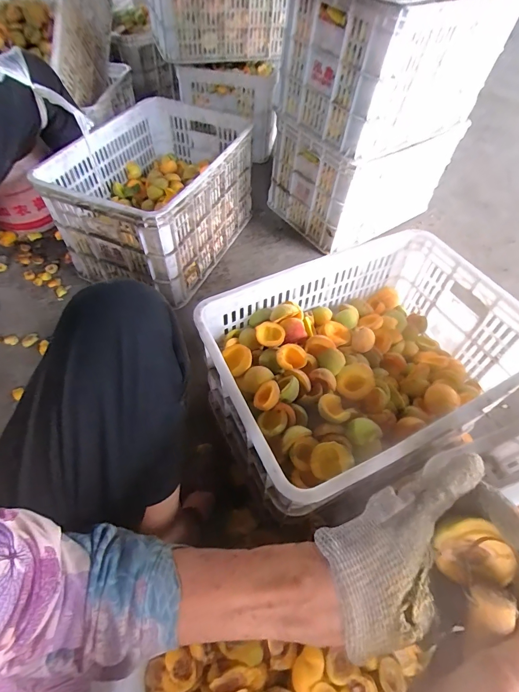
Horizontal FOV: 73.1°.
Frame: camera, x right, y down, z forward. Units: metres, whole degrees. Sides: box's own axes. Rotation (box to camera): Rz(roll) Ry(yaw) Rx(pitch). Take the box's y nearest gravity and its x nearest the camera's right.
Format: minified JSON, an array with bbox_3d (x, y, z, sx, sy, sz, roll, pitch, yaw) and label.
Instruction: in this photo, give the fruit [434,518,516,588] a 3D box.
[{"bbox_3d":[0.132,0.129,0.216,0.035,0.030,0.033,0,59,-3],"label":"fruit"}]

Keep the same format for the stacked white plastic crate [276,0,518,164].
[{"bbox_3d":[0.302,-0.688,0.847,0.449,0.263,0.331,-25,60,-19],"label":"stacked white plastic crate"}]

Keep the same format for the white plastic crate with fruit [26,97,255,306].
[{"bbox_3d":[-0.260,-0.425,0.976,0.351,0.263,0.539,21,57,12],"label":"white plastic crate with fruit"}]

